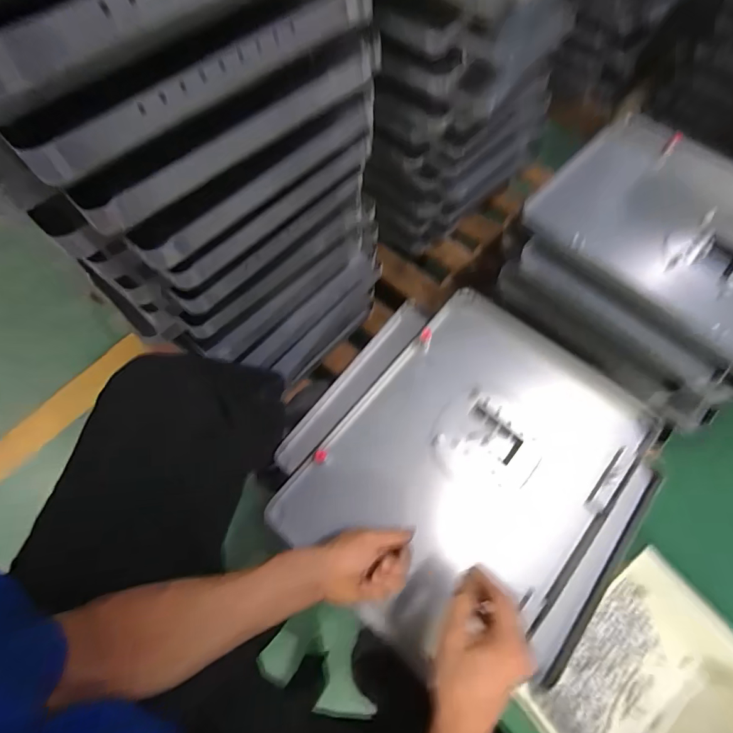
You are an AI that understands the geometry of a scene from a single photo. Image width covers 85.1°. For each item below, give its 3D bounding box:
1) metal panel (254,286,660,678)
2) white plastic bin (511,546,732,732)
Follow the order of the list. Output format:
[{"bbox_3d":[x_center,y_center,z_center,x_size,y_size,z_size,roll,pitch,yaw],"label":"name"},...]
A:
[{"bbox_3d":[0.146,0.151,0.566,0.373,0.047,0.458,40,74,17],"label":"metal panel"},{"bbox_3d":[0.500,0.569,0.720,0.401,0.121,0.260,-39,71,-13],"label":"white plastic bin"}]

